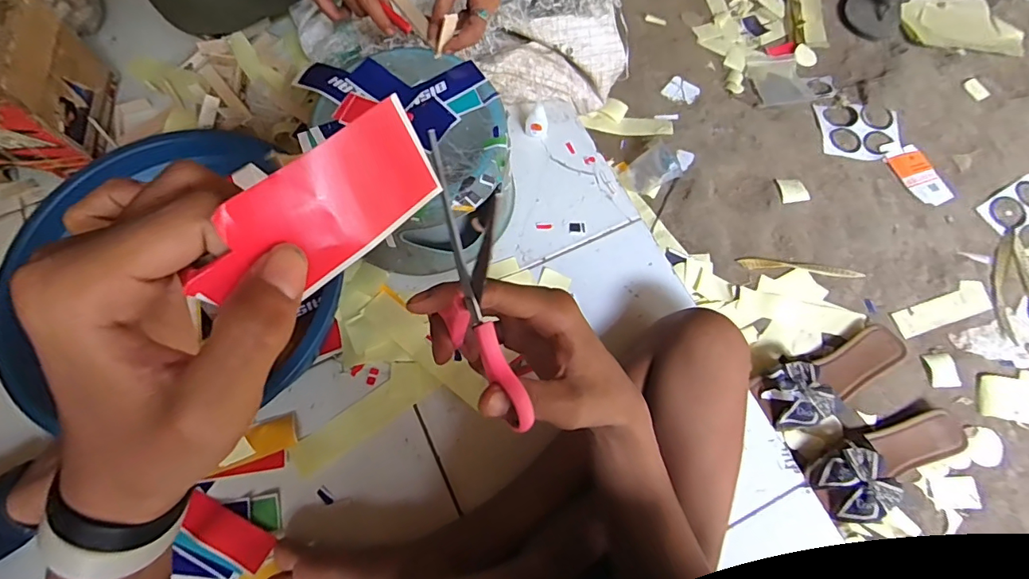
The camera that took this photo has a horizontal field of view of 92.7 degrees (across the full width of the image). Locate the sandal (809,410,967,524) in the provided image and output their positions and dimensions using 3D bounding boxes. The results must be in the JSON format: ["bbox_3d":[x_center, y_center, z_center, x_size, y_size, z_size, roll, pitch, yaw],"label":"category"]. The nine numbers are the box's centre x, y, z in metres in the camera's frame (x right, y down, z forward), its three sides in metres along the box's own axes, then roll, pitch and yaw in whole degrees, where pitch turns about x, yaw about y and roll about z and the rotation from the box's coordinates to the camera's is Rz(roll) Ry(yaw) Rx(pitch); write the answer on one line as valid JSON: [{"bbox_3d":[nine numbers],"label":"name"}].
[{"bbox_3d":[0.525,0.232,0.669,0.235,0.055,0.091,-22,73,-8],"label":"sandal"}]

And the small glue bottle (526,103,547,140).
[{"bbox_3d":[0.034,-0.249,0.727,0.032,0.052,0.021,3,72,0],"label":"small glue bottle"}]

